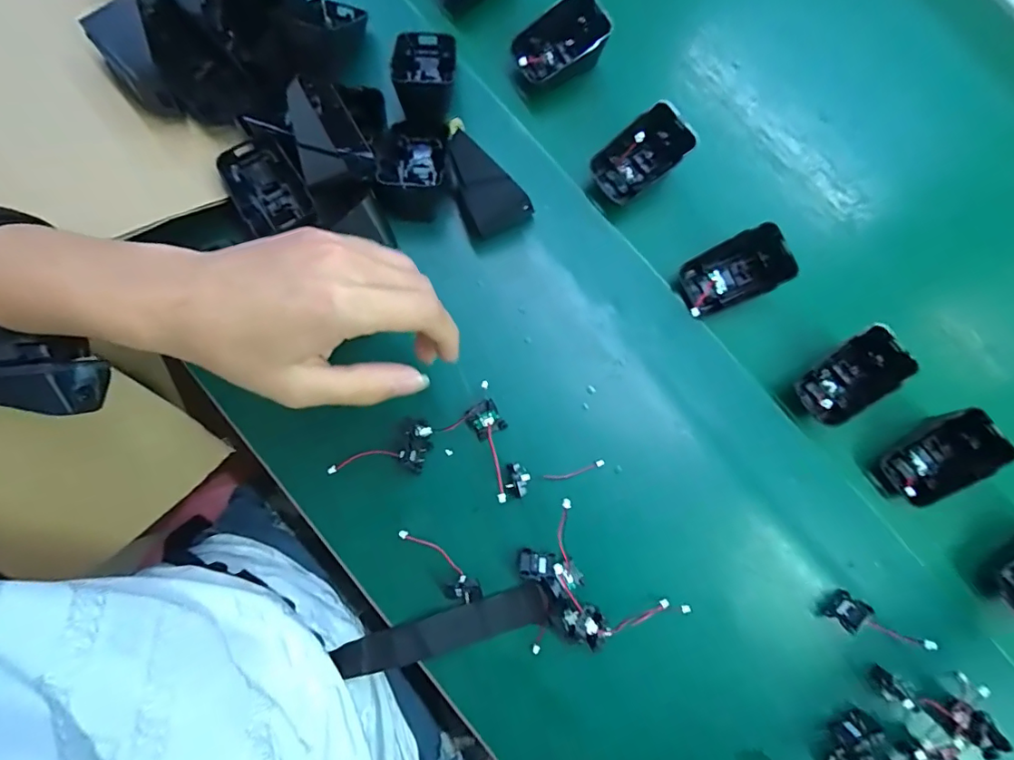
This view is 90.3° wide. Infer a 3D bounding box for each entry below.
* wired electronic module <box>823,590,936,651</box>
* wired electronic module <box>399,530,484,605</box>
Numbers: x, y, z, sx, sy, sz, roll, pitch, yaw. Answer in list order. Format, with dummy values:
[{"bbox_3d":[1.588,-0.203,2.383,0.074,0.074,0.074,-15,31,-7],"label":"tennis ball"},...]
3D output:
[{"bbox_3d":[0.240,0.160,0.326,0.052,0.023,0.022,27,81,0],"label":"wired electronic module"},{"bbox_3d":[-0.046,0.124,0.329,0.068,0.015,0.022,36,81,1],"label":"wired electronic module"}]

